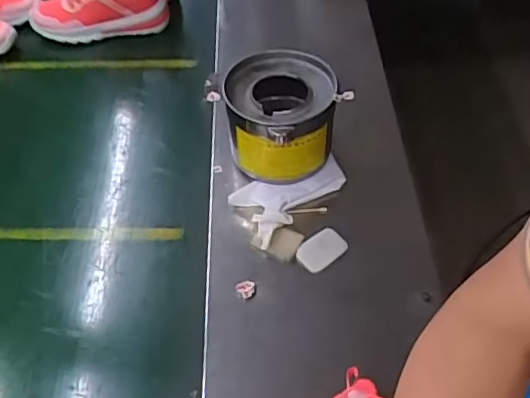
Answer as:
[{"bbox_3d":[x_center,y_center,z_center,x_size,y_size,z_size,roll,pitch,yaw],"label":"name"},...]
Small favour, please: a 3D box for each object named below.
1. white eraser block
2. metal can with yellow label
[{"bbox_3d":[0.069,0.061,0.675,0.056,0.008,0.039,-35,74,-12],"label":"white eraser block"},{"bbox_3d":[0.019,-0.106,0.743,0.138,0.112,0.149,-1,51,1],"label":"metal can with yellow label"}]

